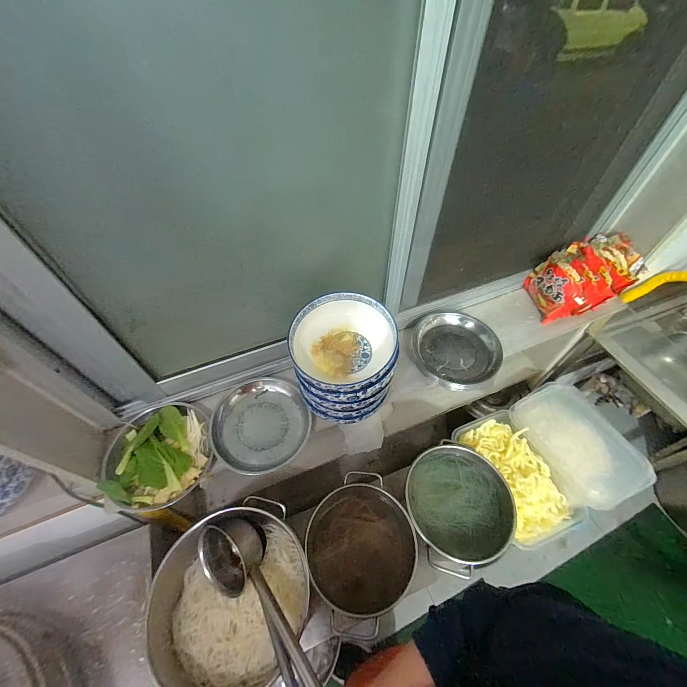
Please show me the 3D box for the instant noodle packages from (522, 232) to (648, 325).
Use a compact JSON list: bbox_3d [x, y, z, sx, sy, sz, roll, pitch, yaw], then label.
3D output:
[{"bbox_3d":[0.644,-0.176,0.850,0.247,0.134,0.164,-19,56,-13],"label":"instant noodle packages"}]

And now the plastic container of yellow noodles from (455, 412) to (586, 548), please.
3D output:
[{"bbox_3d":[0.519,0.394,0.966,0.232,0.072,0.367,-17,55,-11],"label":"plastic container of yellow noodles"}]

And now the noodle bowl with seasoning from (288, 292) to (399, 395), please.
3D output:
[{"bbox_3d":[-0.001,0.001,0.606,0.193,0.074,0.200,0,54,1],"label":"noodle bowl with seasoning"}]

